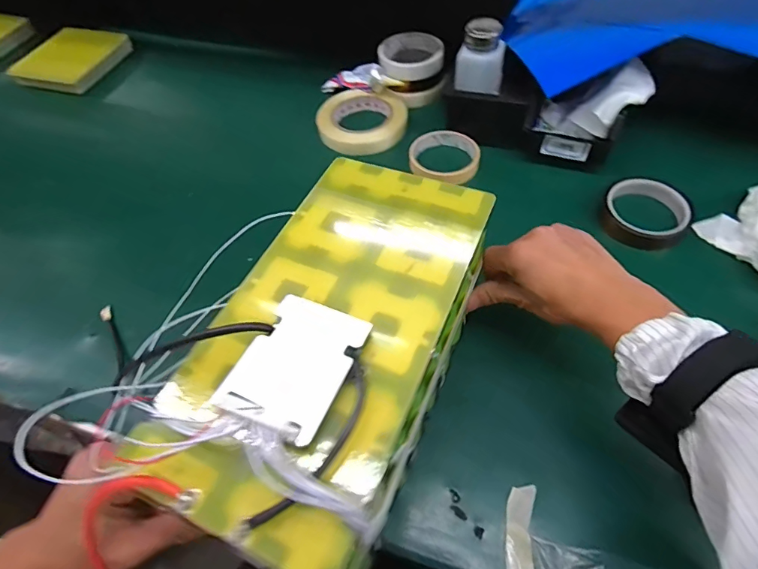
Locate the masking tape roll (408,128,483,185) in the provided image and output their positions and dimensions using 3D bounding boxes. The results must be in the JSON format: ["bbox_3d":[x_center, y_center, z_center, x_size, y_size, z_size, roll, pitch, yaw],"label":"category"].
[{"bbox_3d":[0.084,-0.162,0.580,0.088,0.026,0.085,-2,56,3],"label":"masking tape roll"}]

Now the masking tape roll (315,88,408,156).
[{"bbox_3d":[-0.023,-0.232,0.642,0.121,0.031,0.121,1,57,5],"label":"masking tape roll"}]

